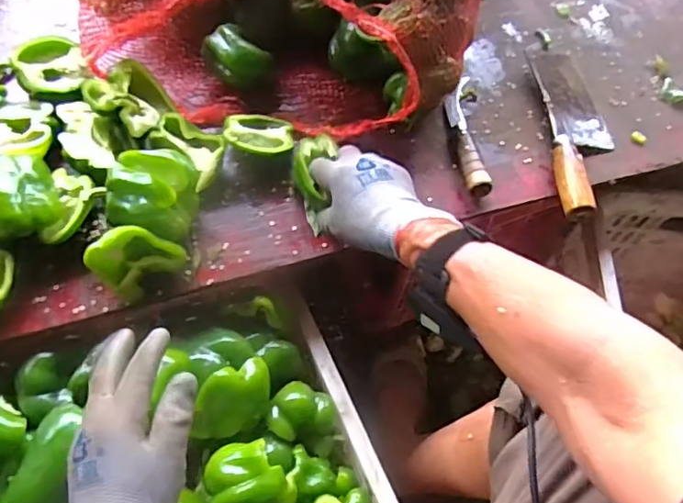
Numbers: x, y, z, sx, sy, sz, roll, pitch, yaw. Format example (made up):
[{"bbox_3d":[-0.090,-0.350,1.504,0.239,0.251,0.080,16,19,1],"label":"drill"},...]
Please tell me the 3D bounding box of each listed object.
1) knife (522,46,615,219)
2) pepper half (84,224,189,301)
[{"bbox_3d":[0.274,-0.146,0.651,0.083,0.028,0.251,4,62,-5],"label":"knife"},{"bbox_3d":[-0.186,0.007,0.515,0.077,0.060,0.046,-29,67,-19],"label":"pepper half"}]

